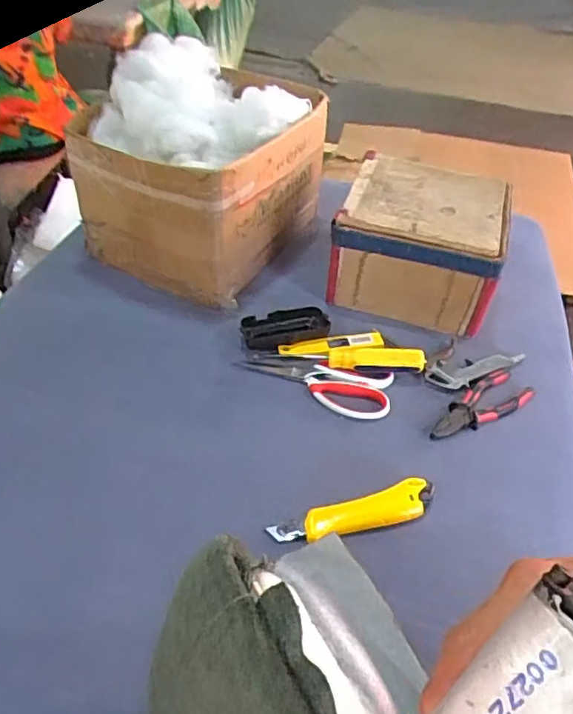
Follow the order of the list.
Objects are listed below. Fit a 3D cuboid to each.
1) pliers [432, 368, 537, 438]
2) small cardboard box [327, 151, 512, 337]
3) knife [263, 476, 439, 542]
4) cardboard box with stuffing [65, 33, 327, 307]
[{"bbox_3d":[0.222,0.056,0.675,0.154,0.009,0.055,-24,50,-27],"label":"pliers"},{"bbox_3d":[0.185,-0.160,0.810,0.206,0.130,0.219,15,44,11],"label":"small cardboard box"},{"bbox_3d":[0.068,0.147,0.561,0.165,0.014,0.037,-8,45,-13],"label":"knife"},{"bbox_3d":[-0.112,-0.258,0.805,0.235,0.240,0.286,23,46,19],"label":"cardboard box with stuffing"}]

